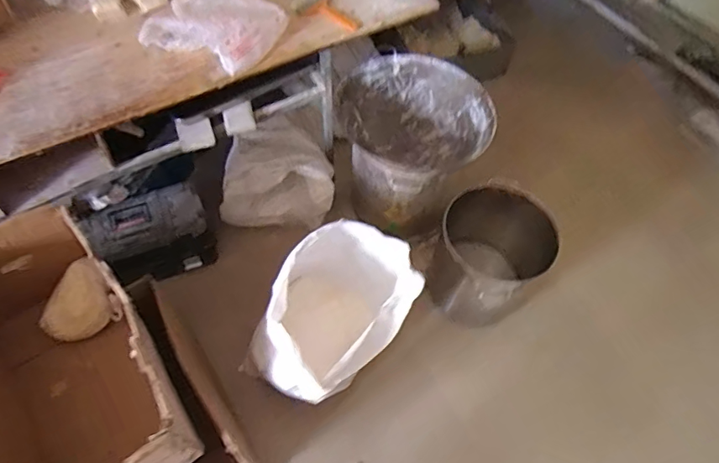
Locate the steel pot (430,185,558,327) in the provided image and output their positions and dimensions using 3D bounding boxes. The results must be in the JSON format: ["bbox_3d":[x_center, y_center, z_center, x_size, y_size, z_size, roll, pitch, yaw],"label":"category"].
[{"bbox_3d":[0.402,0.088,1.566,0.301,0.383,0.335,-21,61,-16],"label":"steel pot"}]

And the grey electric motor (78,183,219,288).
[{"bbox_3d":[-0.680,0.020,1.617,0.347,0.200,0.231,-27,63,-19],"label":"grey electric motor"}]

